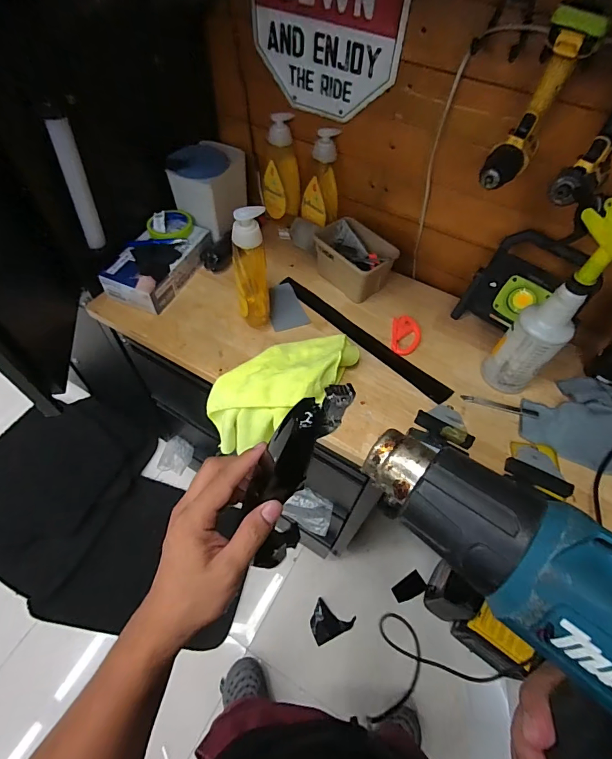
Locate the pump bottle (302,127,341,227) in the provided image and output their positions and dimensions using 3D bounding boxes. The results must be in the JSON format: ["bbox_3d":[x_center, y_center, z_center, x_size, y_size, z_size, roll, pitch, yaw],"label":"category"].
[{"bbox_3d":[0.035,-0.434,0.839,0.082,0.175,0.070,4,56,-1],"label":"pump bottle"}]

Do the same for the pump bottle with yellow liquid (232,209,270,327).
[{"bbox_3d":[-0.099,-0.189,0.707,0.059,0.227,0.070,-2,56,-4],"label":"pump bottle with yellow liquid"}]

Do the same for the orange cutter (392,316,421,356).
[{"bbox_3d":[0.204,-0.093,0.783,0.056,0.012,0.094,8,56,2],"label":"orange cutter"}]

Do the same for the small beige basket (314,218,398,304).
[{"bbox_3d":[0.099,-0.256,0.839,0.103,0.103,0.161,-36,65,-24],"label":"small beige basket"}]

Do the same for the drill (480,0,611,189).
[{"bbox_3d":[0.303,-0.356,0.505,0.066,0.173,0.156,25,59,13],"label":"drill"}]

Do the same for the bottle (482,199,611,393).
[{"bbox_3d":[0.381,-0.095,0.602,0.071,0.330,0.087,-37,65,-24],"label":"bottle"}]

